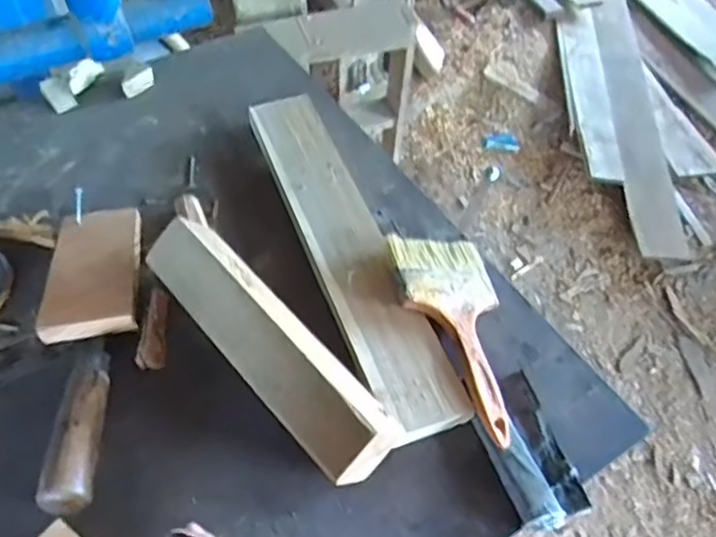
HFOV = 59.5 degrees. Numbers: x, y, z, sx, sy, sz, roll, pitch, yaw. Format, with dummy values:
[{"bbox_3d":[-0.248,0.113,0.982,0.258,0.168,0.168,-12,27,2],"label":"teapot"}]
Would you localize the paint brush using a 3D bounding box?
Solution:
[{"bbox_3d":[0.084,0.048,0.499,0.087,0.012,0.193,2,51,-21],"label":"paint brush"}]

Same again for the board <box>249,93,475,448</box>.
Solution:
[{"bbox_3d":[-0.013,-0.029,0.561,0.067,0.032,0.393,-16,54,-13],"label":"board"}]

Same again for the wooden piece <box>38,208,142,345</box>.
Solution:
[{"bbox_3d":[-0.222,0.002,0.528,0.071,0.020,0.131,-9,53,-8],"label":"wooden piece"}]

